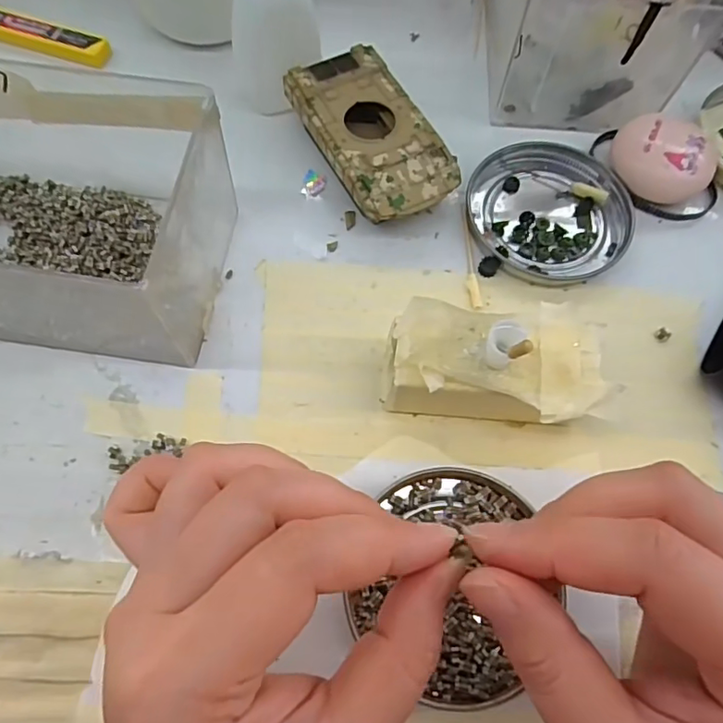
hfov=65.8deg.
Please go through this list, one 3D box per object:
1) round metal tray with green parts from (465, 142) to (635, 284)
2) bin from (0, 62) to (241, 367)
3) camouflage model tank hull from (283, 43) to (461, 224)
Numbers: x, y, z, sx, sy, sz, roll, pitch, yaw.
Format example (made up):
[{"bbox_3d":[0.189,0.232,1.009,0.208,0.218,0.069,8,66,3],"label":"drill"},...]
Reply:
[{"bbox_3d":[0.091,-0.075,0.275,0.077,0.008,0.075,1,67,-1],"label":"round metal tray with green parts"},{"bbox_3d":[-0.156,-0.063,0.228,0.168,0.071,0.090,10,67,3],"label":"bin"},{"bbox_3d":[0.004,-0.107,0.276,0.054,0.026,0.095,-27,70,-12],"label":"camouflage model tank hull"}]

